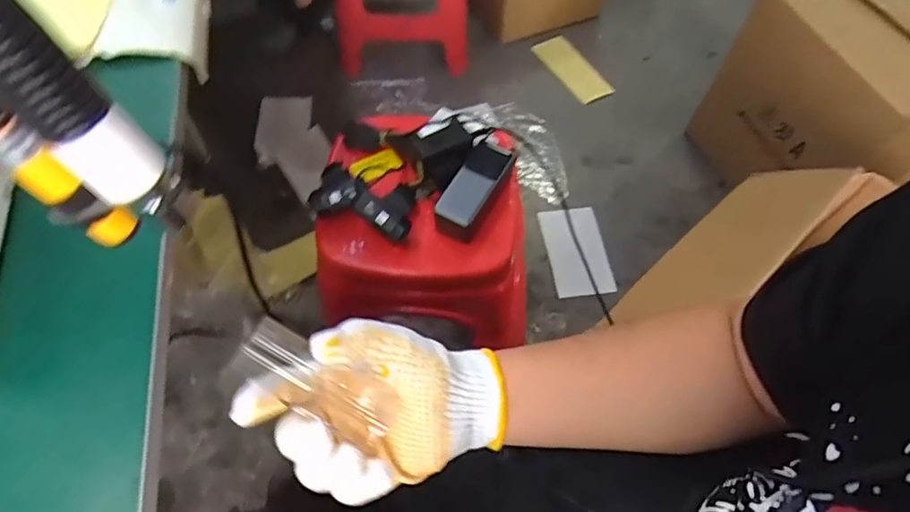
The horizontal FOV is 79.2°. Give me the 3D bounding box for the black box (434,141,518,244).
[{"bbox_3d":[0.027,-0.086,0.706,0.056,0.054,0.150,25,62,12],"label":"black box"}]

